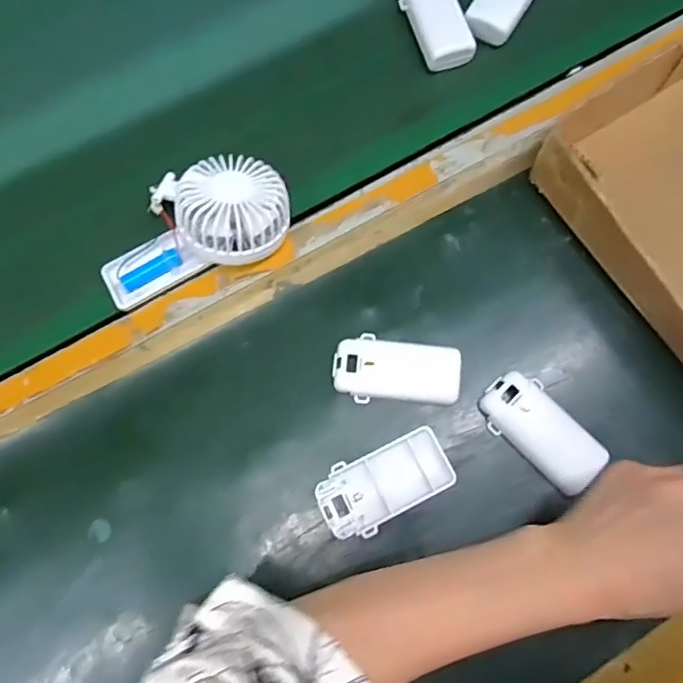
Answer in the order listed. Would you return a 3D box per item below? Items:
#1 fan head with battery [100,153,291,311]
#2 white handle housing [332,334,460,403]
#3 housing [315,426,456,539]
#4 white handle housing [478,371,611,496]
[{"bbox_3d":[-0.117,-0.092,0.430,0.152,0.050,0.083,-17,72,-4],"label":"fan head with battery"},{"bbox_3d":[0.042,0.020,0.414,0.093,0.014,0.048,0,71,2],"label":"white handle housing"},{"bbox_3d":[0.031,0.100,0.392,0.093,0.015,0.047,-24,72,-6],"label":"housing"},{"bbox_3d":[0.145,0.064,0.404,0.047,0.011,0.091,-40,74,-11],"label":"white handle housing"}]

